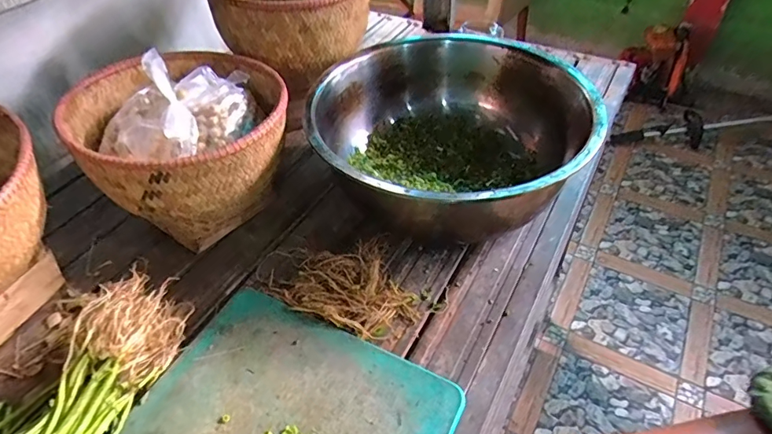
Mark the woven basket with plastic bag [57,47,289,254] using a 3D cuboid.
[{"bbox_3d":[-0.256,-0.097,0.628,0.250,0.204,0.262,-23,48,-17],"label":"woven basket with plastic bag"}]

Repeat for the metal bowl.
[{"bbox_3d":[0.094,-0.100,0.668,0.370,0.166,0.370,-2,46,2],"label":"metal bowl"}]

